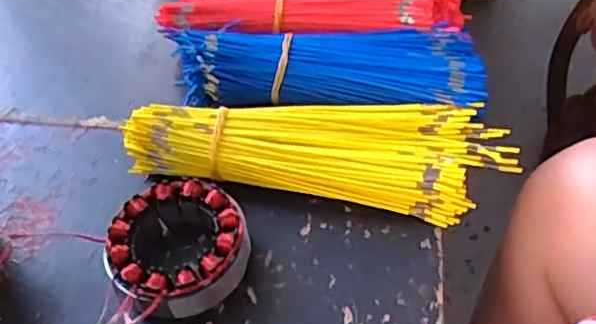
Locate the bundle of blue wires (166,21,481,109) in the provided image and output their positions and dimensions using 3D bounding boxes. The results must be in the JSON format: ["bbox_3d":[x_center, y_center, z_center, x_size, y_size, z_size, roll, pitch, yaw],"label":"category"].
[{"bbox_3d":[0.019,-0.077,0.512,0.253,0.047,0.085,5,48,9],"label":"bundle of blue wires"}]

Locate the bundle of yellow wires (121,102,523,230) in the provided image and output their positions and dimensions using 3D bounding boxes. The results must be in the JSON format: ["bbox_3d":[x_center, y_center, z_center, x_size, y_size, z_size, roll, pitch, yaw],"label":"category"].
[{"bbox_3d":[0.014,-0.012,0.457,0.265,0.044,0.082,5,48,9],"label":"bundle of yellow wires"}]

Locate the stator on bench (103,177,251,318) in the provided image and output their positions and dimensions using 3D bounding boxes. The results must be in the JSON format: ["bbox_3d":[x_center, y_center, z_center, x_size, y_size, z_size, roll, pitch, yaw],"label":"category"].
[{"bbox_3d":[-0.077,0.057,0.410,0.084,0.041,0.087,-2,47,2],"label":"stator on bench"}]

